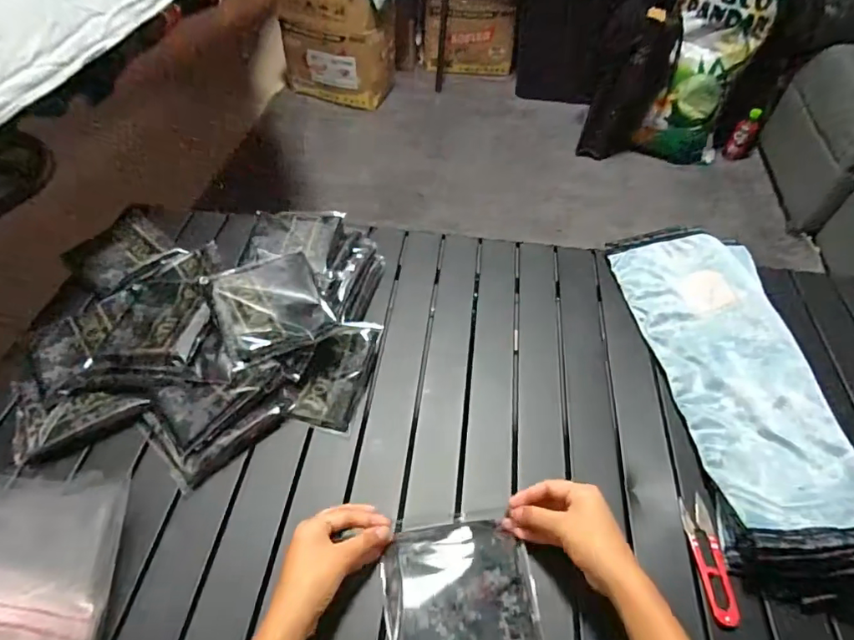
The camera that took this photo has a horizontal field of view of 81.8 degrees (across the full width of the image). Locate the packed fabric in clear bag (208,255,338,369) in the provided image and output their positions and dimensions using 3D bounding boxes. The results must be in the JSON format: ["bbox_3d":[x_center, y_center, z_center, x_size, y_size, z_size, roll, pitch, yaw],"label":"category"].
[{"bbox_3d":[-0.188,-0.023,0.593,0.120,0.023,0.141,-21,55,-18],"label":"packed fabric in clear bag"}]

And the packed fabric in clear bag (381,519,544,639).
[{"bbox_3d":[0.031,0.255,0.454,0.138,0.025,0.133,-3,51,-4],"label":"packed fabric in clear bag"}]

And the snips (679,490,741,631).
[{"bbox_3d":[0.279,0.234,0.488,0.027,0.010,0.119,3,51,1],"label":"snips"}]

